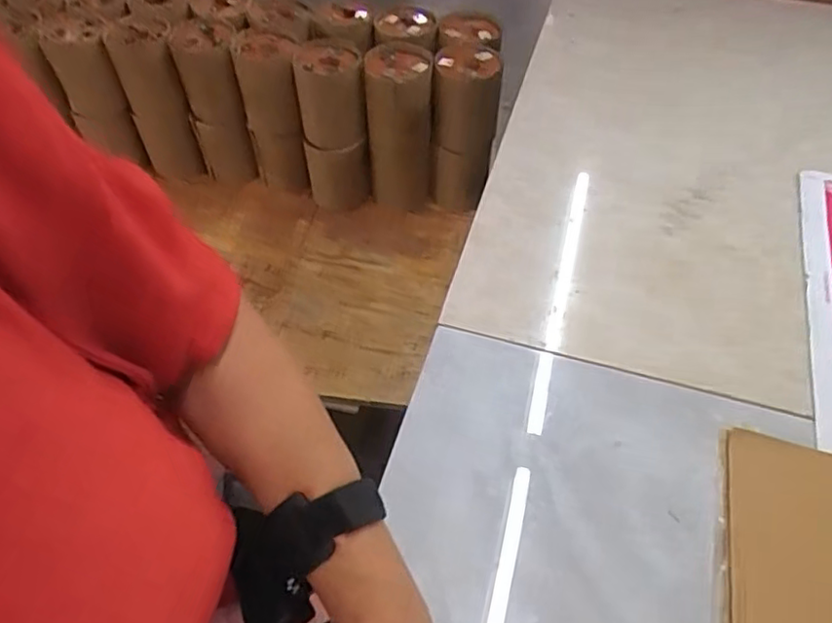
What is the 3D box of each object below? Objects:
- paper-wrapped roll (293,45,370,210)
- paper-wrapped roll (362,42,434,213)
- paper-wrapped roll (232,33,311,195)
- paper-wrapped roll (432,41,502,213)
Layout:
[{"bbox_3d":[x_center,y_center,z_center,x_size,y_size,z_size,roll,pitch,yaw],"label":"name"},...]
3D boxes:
[{"bbox_3d":[-0.110,-0.245,0.863,0.086,0.217,0.092,-2,53,-2],"label":"paper-wrapped roll"},{"bbox_3d":[-0.021,-0.238,0.853,0.083,0.215,0.080,1,53,0],"label":"paper-wrapped roll"},{"bbox_3d":[-0.194,-0.258,0.875,0.077,0.221,0.095,-11,54,-8],"label":"paper-wrapped roll"},{"bbox_3d":[0.063,-0.236,0.851,0.079,0.213,0.087,5,53,4],"label":"paper-wrapped roll"}]

